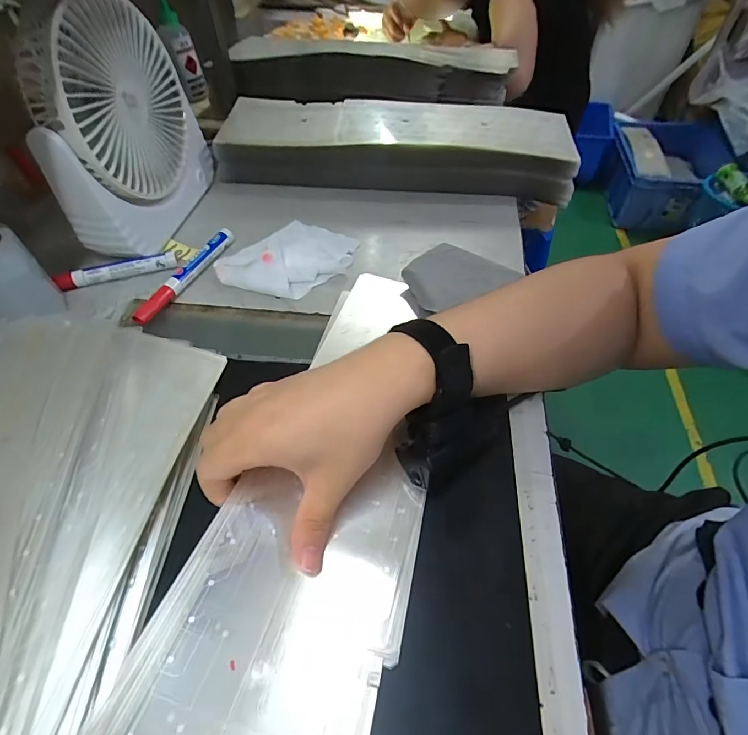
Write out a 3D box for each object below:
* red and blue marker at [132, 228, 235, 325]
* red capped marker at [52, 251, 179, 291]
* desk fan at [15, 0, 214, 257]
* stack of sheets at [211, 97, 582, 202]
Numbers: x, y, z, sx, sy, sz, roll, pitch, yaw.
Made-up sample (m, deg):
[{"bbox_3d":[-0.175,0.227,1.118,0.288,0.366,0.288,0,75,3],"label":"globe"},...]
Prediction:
[{"bbox_3d":[-0.185,-0.093,0.419,0.014,0.015,0.139,18,55,15],"label":"red and blue marker"},{"bbox_3d":[-0.257,-0.098,0.424,0.112,0.016,0.015,-18,53,-11],"label":"red capped marker"},{"bbox_3d":[-0.244,-0.232,0.415,0.067,0.193,0.187,6,53,7],"label":"desk fan"},{"bbox_3d":[0.022,-0.275,0.519,0.418,0.060,0.120,3,52,5],"label":"stack of sheets"}]

